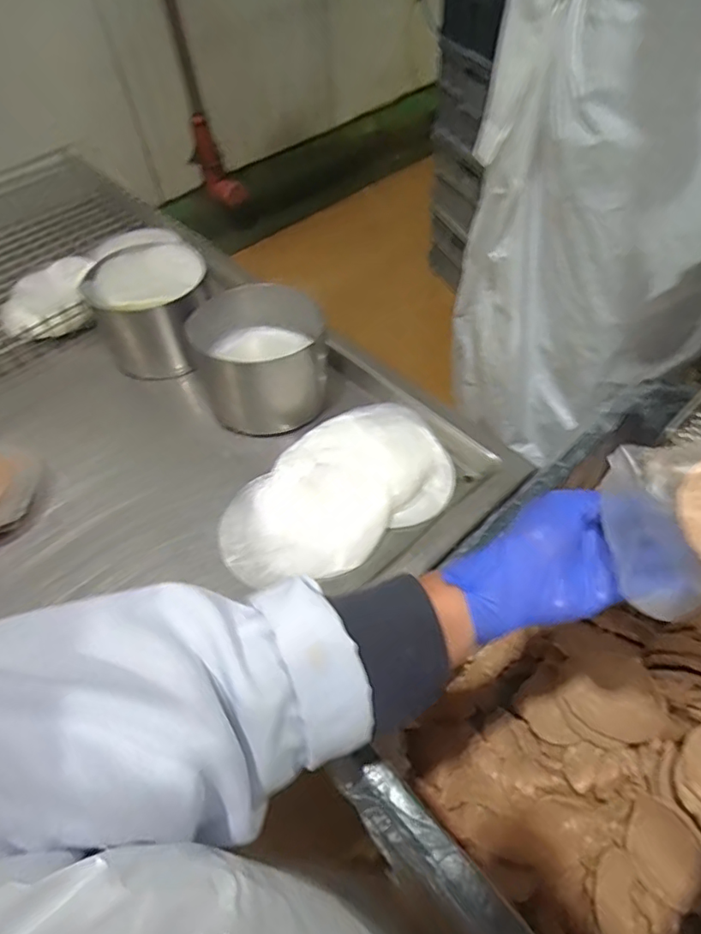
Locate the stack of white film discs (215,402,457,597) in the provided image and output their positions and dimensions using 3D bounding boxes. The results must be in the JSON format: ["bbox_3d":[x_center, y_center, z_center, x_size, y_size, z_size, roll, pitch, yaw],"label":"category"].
[{"bbox_3d":[-0.014,0.022,0.583,0.256,0.027,0.151,-32,58,-18],"label":"stack of white film discs"}]

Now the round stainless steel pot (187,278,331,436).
[{"bbox_3d":[-0.102,-0.128,0.654,0.144,0.105,0.140,-2,54,3],"label":"round stainless steel pot"}]

